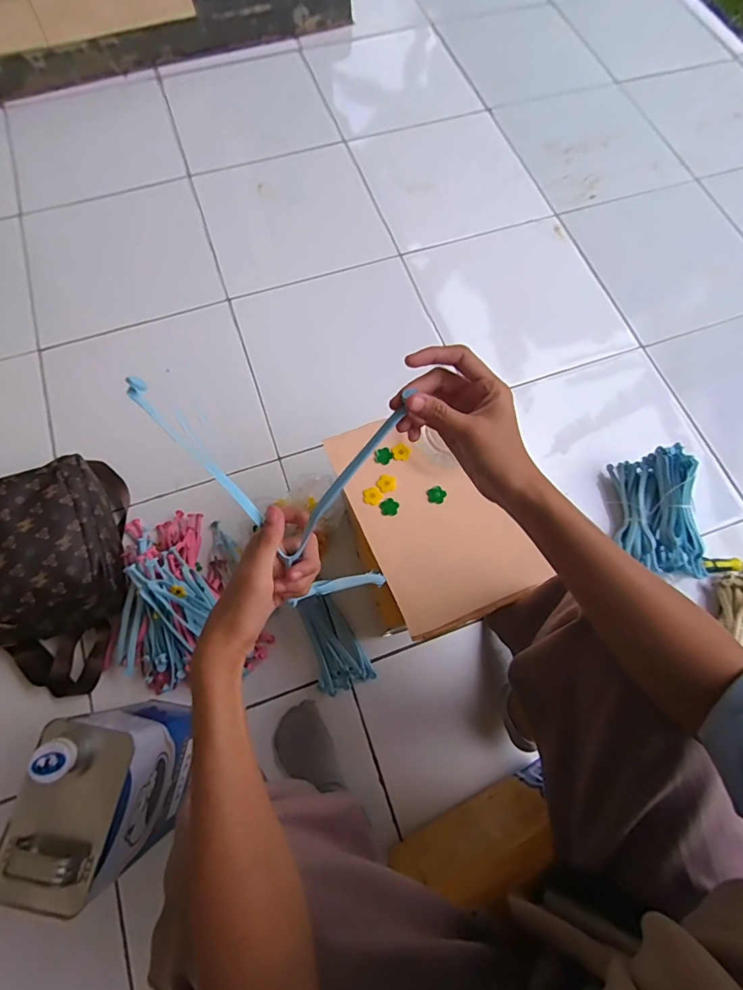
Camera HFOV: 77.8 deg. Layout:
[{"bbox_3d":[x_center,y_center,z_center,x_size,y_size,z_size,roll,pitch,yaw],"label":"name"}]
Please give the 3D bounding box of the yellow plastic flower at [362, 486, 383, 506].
[{"bbox_3d":[0.001,0.000,0.594,0.024,0.004,0.025,0,70,-1],"label":"yellow plastic flower"}]

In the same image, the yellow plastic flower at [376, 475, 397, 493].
[{"bbox_3d":[0.020,-0.015,0.602,0.025,0.004,0.024,0,70,-1],"label":"yellow plastic flower"}]

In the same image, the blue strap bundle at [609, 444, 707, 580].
[{"bbox_3d":[0.493,0.031,0.785,0.108,0.090,0.215,-8,70,-4],"label":"blue strap bundle"}]

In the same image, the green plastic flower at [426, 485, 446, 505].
[{"bbox_3d":[0.084,0.000,0.598,0.024,0.005,0.023,0,70,-1],"label":"green plastic flower"}]

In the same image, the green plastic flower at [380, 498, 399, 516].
[{"bbox_3d":[0.022,0.015,0.589,0.022,0.004,0.024,0,70,-1],"label":"green plastic flower"}]

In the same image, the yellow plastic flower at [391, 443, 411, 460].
[{"bbox_3d":[0.039,-0.058,0.615,0.024,0.004,0.022,0,70,-1],"label":"yellow plastic flower"}]

